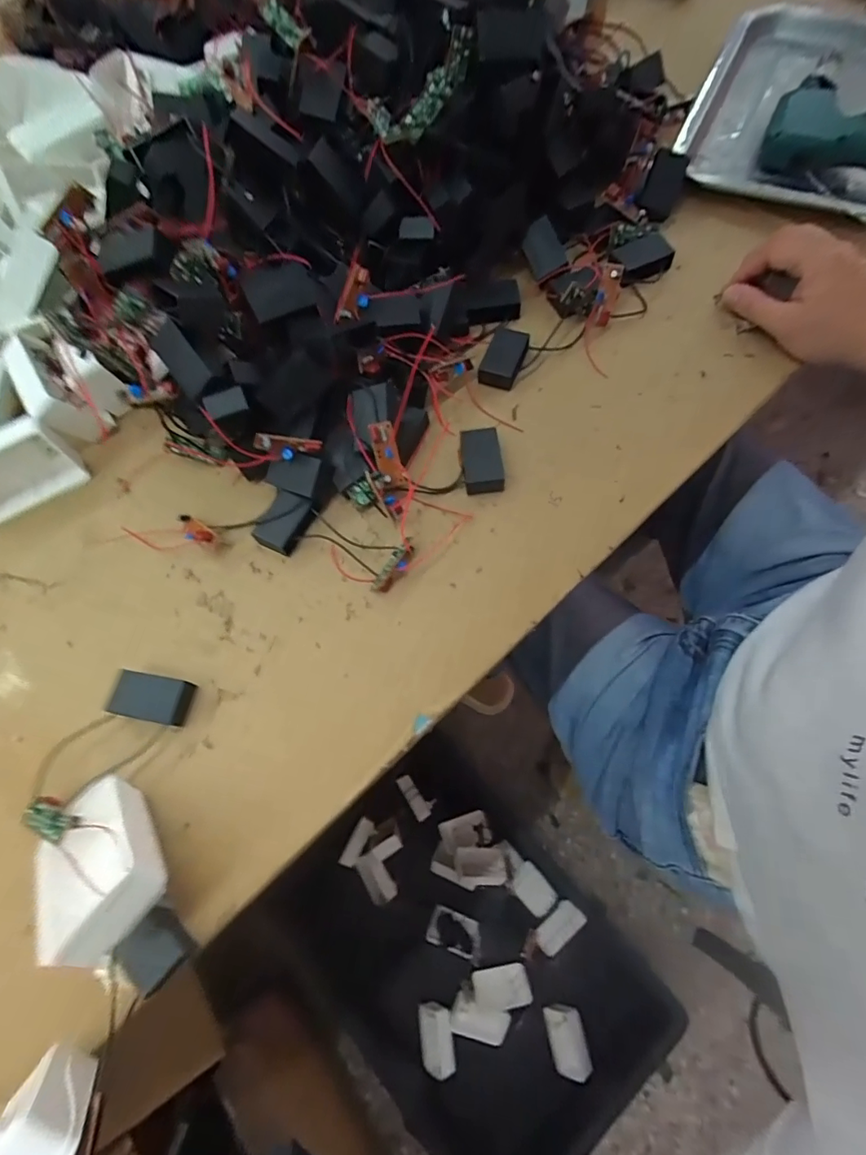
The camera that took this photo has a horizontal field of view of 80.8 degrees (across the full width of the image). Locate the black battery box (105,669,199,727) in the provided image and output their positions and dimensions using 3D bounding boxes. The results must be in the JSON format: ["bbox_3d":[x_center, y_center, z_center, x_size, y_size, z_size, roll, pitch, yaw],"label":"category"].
[{"bbox_3d":[-0.186,0.081,0.340,0.048,0.017,0.029,9,69,7],"label":"black battery box"}]

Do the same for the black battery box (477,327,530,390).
[{"bbox_3d":[0.057,-0.178,0.414,0.032,0.018,0.050,17,70,10],"label":"black battery box"}]

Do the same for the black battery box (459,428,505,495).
[{"bbox_3d":[0.038,-0.089,0.387,0.030,0.015,0.049,-6,68,1],"label":"black battery box"}]

